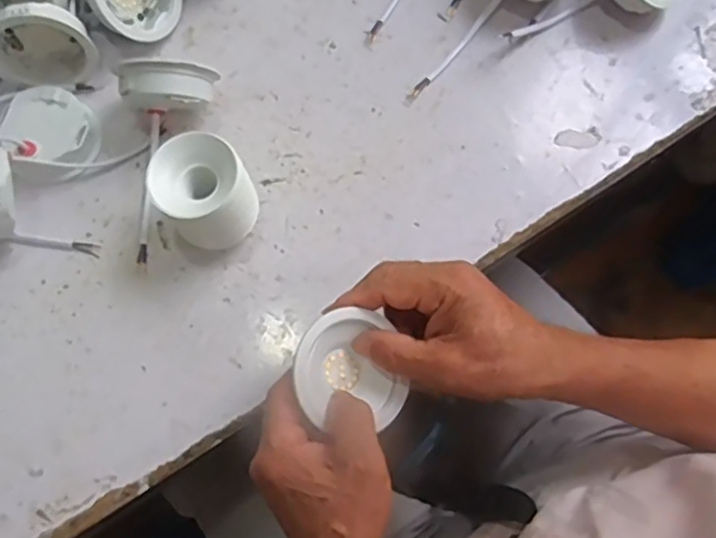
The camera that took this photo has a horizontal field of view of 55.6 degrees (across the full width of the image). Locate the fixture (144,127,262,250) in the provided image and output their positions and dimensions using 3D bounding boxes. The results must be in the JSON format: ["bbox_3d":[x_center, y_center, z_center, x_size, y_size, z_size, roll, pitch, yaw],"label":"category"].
[{"bbox_3d":[-0.098,-0.048,0.447,0.061,0.071,0.061,-13,75,-5],"label":"fixture"}]

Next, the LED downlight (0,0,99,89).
[{"bbox_3d":[-0.222,-0.159,0.478,0.072,0.064,0.035,-6,75,-4],"label":"LED downlight"}]

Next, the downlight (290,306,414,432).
[{"bbox_3d":[-0.007,0.059,0.392,0.059,0.025,0.066,-19,76,-7],"label":"downlight"}]

